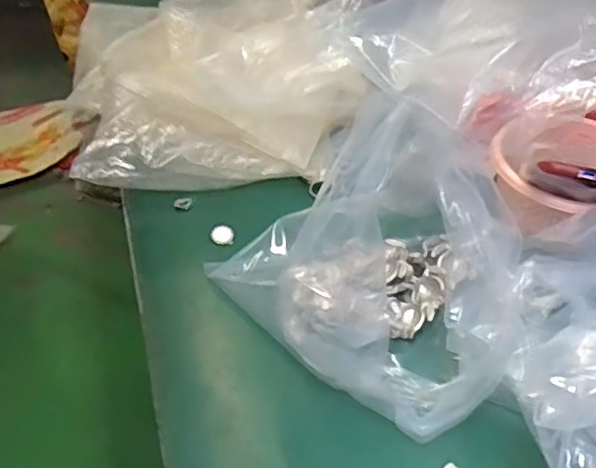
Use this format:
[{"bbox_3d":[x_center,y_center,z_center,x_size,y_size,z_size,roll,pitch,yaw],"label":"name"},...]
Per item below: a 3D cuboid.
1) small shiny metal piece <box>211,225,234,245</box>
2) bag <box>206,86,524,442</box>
[{"bbox_3d":[-0.075,0.001,0.625,0.021,0.013,0.017,-4,44,-4],"label":"small shiny metal piece"},{"bbox_3d":[0.092,0.015,0.552,0.252,0.102,0.244,34,53,30],"label":"bag"}]

